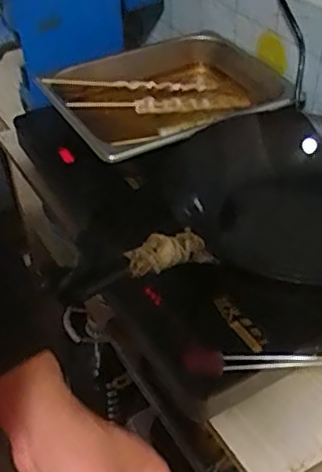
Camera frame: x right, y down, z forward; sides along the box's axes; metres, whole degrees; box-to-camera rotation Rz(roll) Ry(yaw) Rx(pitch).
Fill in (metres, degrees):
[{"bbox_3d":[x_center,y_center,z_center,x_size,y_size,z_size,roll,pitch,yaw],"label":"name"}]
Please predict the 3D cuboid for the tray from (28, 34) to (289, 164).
[{"bbox_3d":[0.001,-0.207,0.942,0.313,0.053,0.270,-24,47,-22],"label":"tray"}]

